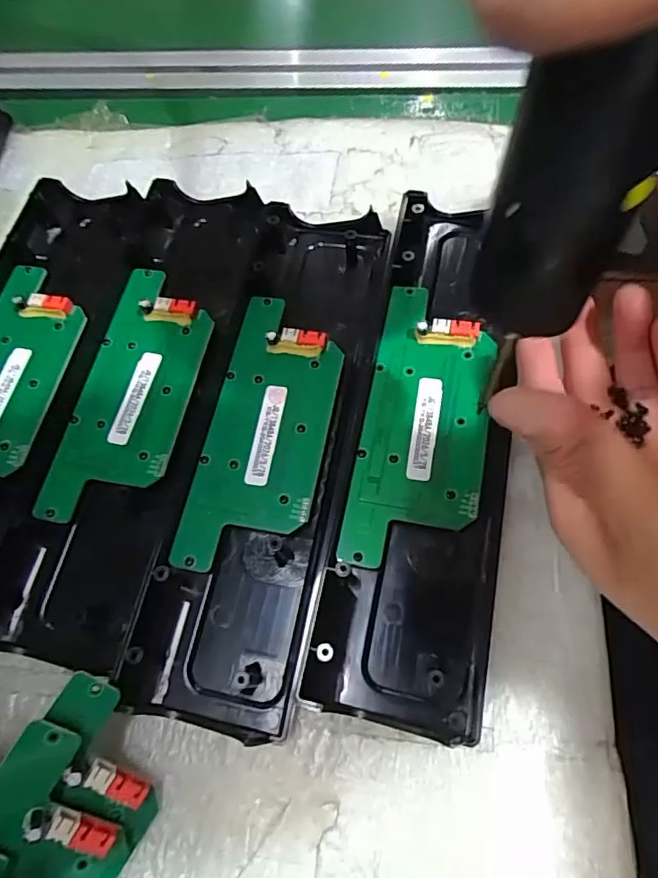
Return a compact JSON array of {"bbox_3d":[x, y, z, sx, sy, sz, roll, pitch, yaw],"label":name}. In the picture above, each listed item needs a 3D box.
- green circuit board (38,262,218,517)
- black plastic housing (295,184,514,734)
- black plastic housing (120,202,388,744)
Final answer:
[{"bbox_3d":[-0.095,-0.026,0.252,0.054,0.008,0.132,10,67,8],"label":"green circuit board"},{"bbox_3d":[0.046,-0.005,0.235,0.066,0.022,0.236,10,67,8],"label":"black plastic housing"},{"bbox_3d":[-0.028,-0.005,0.242,0.069,0.018,0.244,9,67,7],"label":"black plastic housing"}]

